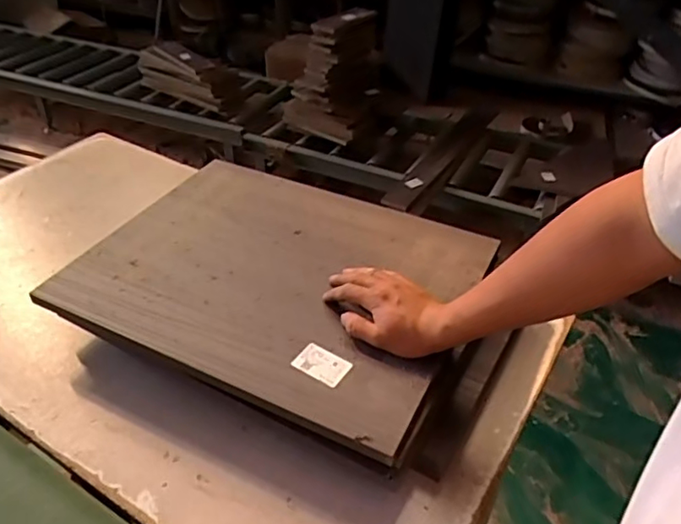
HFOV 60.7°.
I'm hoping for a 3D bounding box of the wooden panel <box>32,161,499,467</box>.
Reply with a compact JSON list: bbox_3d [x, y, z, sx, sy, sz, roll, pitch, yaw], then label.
[{"bbox_3d":[-0.086,0.012,0.792,0.496,0.025,0.391,18,42,20],"label":"wooden panel"}]

